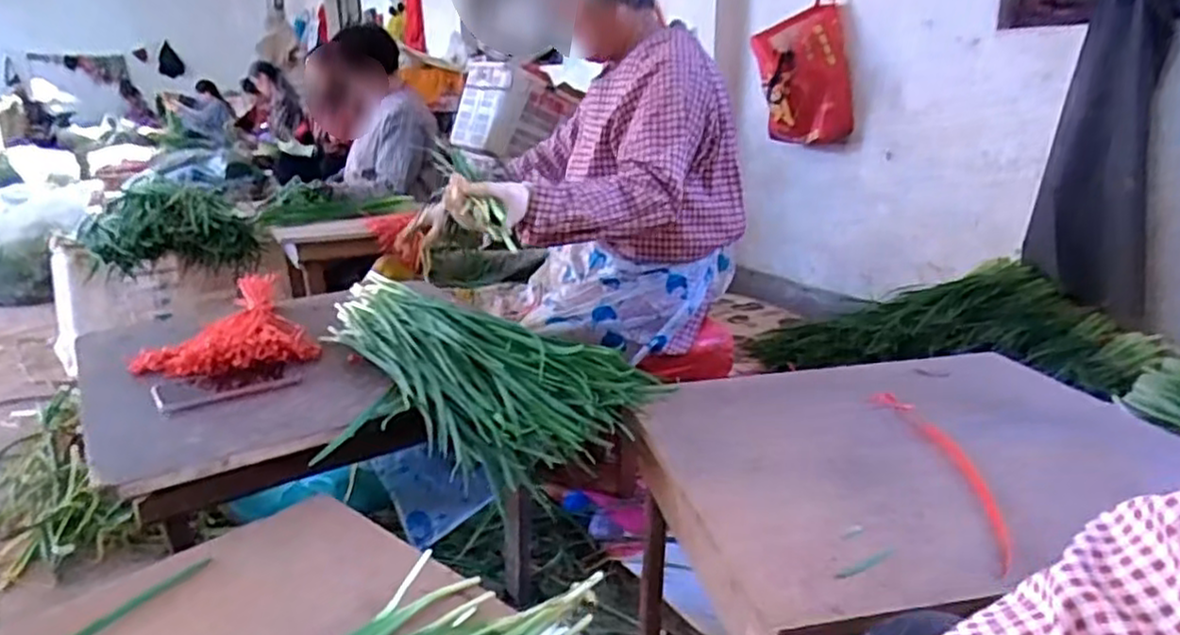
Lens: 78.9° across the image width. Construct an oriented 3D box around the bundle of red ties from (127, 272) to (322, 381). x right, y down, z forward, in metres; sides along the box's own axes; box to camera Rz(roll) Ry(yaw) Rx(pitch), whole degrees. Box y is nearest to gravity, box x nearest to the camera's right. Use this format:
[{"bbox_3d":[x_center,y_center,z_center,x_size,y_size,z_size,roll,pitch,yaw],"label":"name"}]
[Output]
[{"bbox_3d":[-0.567,0.012,1.119,0.233,0.054,0.355,-9,19,-25],"label":"bundle of red ties"}]

